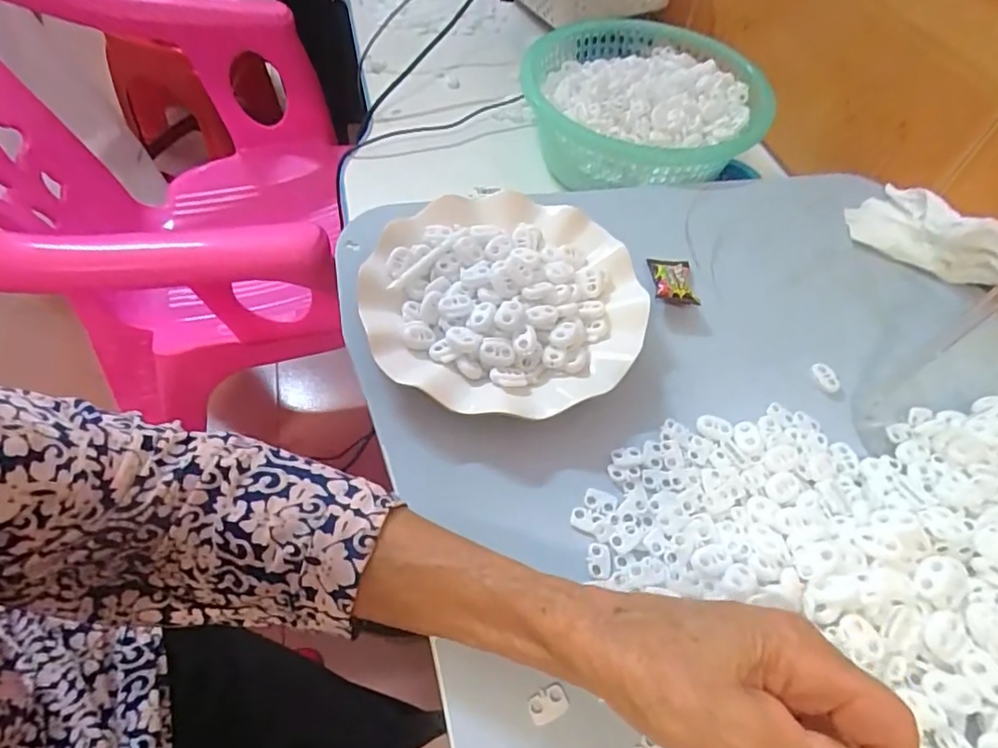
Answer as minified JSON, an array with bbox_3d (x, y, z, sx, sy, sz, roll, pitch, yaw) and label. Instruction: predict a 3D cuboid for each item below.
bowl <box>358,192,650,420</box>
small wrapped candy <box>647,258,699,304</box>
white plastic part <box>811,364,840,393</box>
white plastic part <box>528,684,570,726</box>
[{"bbox_3d":[0.005,-0.047,0.382,0.175,0.053,0.177,2,54,-3],"label":"bowl"},{"bbox_3d":[0.125,-0.067,0.411,0.030,0.017,0.050,5,54,-1],"label":"small wrapped candy"},{"bbox_3d":[0.217,0.003,0.380,0.013,0.004,0.021,-13,56,-14],"label":"white plastic part"},{"bbox_3d":[0.023,0.152,0.262,0.019,0.004,0.012,-22,59,-19],"label":"white plastic part"}]

